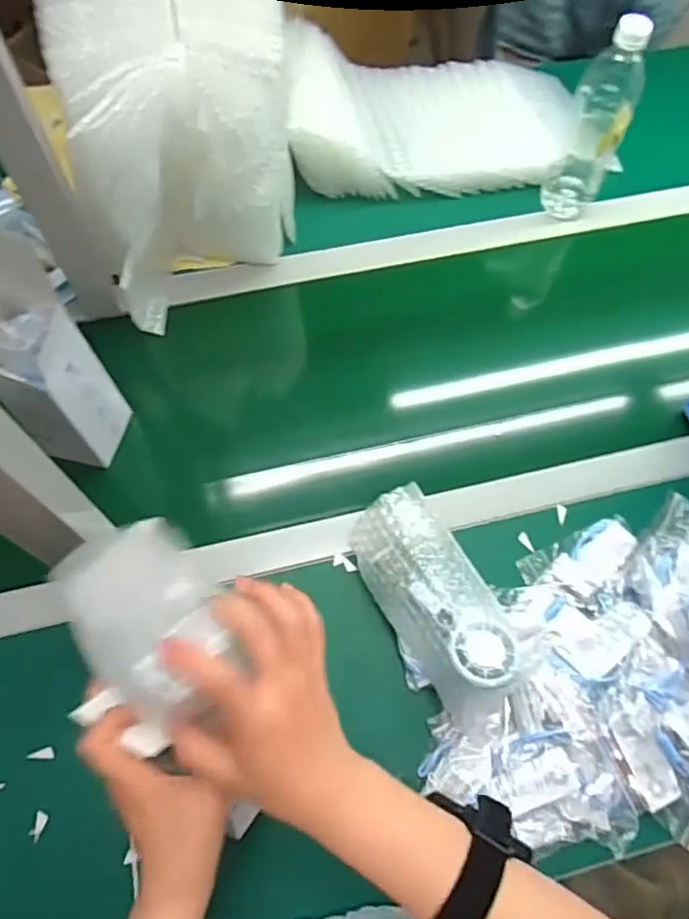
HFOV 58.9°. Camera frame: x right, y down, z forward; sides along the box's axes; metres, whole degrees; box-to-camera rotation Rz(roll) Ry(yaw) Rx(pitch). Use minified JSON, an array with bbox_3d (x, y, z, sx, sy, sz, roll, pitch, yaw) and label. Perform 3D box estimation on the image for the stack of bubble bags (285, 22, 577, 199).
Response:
[{"bbox_3d":[0.114,-0.461,0.803,0.369,0.134,0.217,-3,66,-3],"label":"stack of bubble bags"}]

